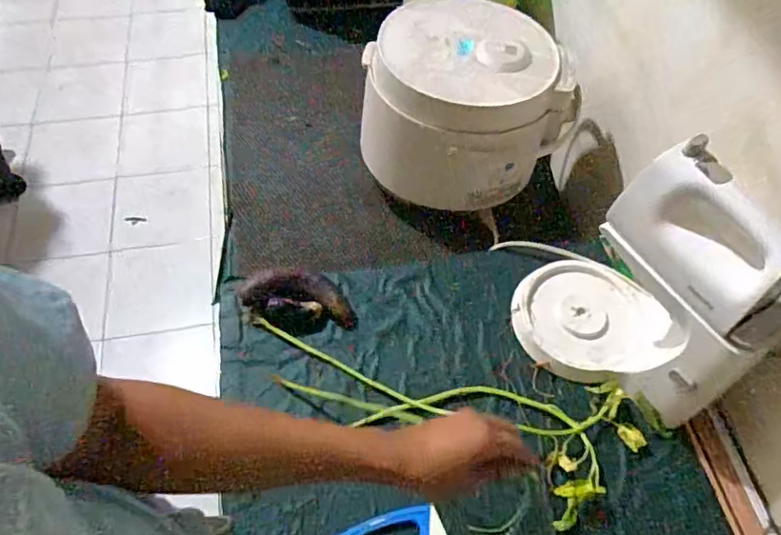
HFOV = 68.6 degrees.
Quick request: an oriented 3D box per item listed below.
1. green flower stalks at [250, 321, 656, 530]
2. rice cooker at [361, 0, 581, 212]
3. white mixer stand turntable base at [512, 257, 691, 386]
[{"bbox_3d":[0.055,0.185,0.707,0.520,0.043,0.175,11,58,4],"label":"green flower stalks"},{"bbox_3d":[0.121,-0.262,0.936,0.315,0.223,0.237,13,58,5],"label":"rice cooker"},{"bbox_3d":[0.277,0.063,0.786,0.210,0.035,0.180,-11,59,-10],"label":"white mixer stand turntable base"}]

